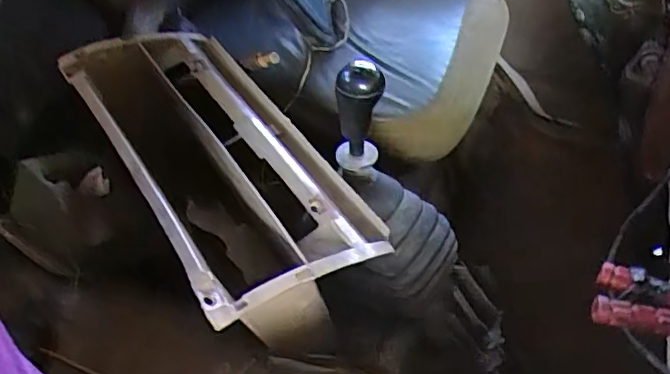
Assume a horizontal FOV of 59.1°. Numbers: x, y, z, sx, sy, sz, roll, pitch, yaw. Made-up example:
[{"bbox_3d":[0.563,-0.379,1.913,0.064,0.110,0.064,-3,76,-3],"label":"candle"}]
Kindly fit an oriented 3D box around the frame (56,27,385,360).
[{"bbox_3d":[-0.126,-0.019,0.652,0.197,0.152,0.391,-25,62,-20],"label":"frame"}]

